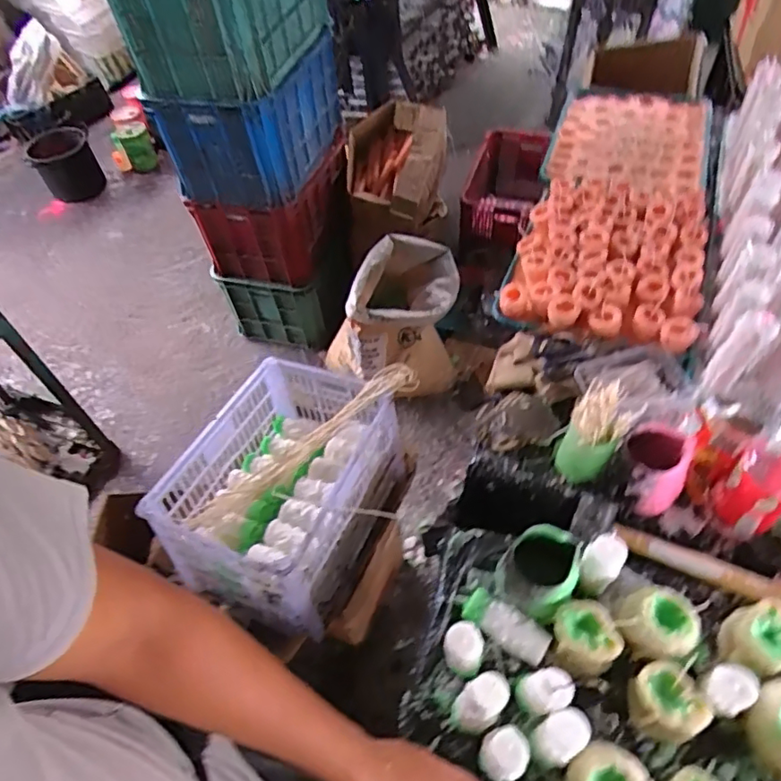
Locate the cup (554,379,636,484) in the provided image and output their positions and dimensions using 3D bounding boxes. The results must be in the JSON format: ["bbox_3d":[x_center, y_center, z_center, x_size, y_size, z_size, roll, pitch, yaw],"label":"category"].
[{"bbox_3d":[0.281,0.061,0.783,0.080,0.137,0.078,20,58,19],"label":"cup"}]

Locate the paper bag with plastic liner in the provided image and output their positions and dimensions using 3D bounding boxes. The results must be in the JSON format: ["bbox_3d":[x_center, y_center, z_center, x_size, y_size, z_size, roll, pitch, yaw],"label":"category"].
[{"bbox_3d":[0.033,-0.197,1.650,0.396,0.426,0.270,-27,56,-15],"label":"paper bag with plastic liner"}]

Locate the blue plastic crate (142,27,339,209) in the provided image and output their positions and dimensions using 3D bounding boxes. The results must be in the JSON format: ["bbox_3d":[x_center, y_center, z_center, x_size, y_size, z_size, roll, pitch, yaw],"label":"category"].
[{"bbox_3d":[-0.376,-0.739,1.505,0.380,0.296,0.446,3,54,8],"label":"blue plastic crate"}]

